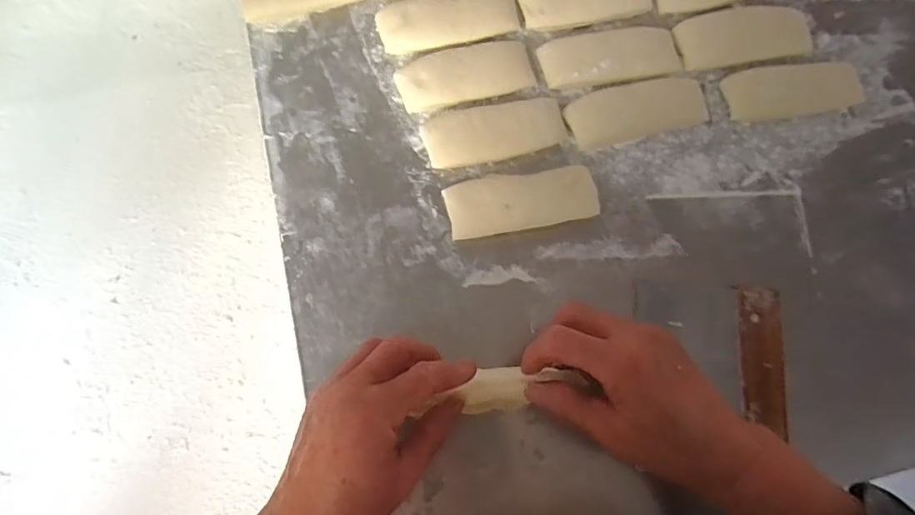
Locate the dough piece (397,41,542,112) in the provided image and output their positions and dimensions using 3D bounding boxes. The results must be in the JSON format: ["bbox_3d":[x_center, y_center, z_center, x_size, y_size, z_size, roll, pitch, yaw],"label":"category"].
[{"bbox_3d":[0.009,-0.164,0.461,0.122,0.021,0.049,-16,76,-5],"label":"dough piece"}]

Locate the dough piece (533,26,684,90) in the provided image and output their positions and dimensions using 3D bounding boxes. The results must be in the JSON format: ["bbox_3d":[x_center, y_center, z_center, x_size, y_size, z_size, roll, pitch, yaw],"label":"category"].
[{"bbox_3d":[0.140,-0.181,0.463,0.123,0.022,0.046,-10,76,-3],"label":"dough piece"}]

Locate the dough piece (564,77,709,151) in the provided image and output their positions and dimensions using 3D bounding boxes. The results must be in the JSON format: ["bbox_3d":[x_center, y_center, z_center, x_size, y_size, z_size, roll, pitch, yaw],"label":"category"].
[{"bbox_3d":[0.161,-0.131,0.460,0.124,0.012,0.047,-15,76,-4],"label":"dough piece"}]

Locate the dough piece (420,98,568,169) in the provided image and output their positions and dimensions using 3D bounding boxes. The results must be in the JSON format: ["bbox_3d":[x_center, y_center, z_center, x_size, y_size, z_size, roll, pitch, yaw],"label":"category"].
[{"bbox_3d":[0.033,-0.109,0.447,0.122,0.023,0.048,-12,76,-4],"label":"dough piece"}]

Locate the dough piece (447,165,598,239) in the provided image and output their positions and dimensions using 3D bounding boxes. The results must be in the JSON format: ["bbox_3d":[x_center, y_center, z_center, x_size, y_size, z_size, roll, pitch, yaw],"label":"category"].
[{"bbox_3d":[0.054,-0.047,0.431,0.123,0.024,0.051,-10,76,-3],"label":"dough piece"}]

